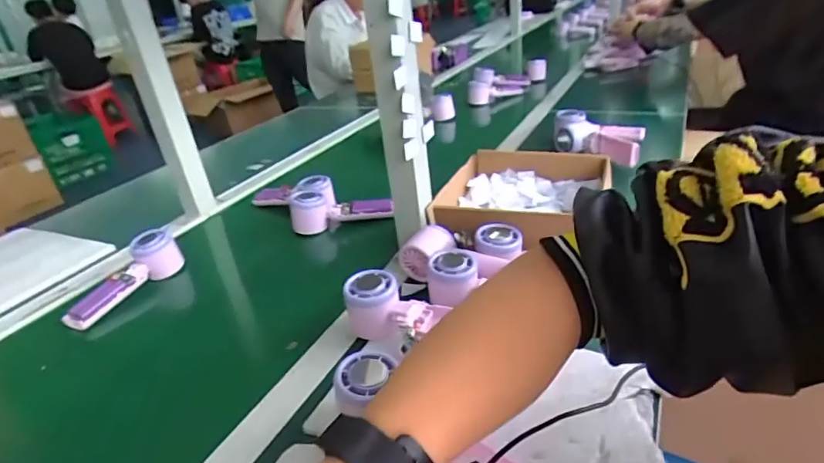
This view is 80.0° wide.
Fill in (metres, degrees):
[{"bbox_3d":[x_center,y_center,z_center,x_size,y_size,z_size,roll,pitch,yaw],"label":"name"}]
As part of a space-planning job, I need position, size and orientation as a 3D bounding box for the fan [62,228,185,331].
[{"bbox_3d":[-0.390,0.067,0.669,0.052,0.055,0.163,10,43,26],"label":"fan"}]

